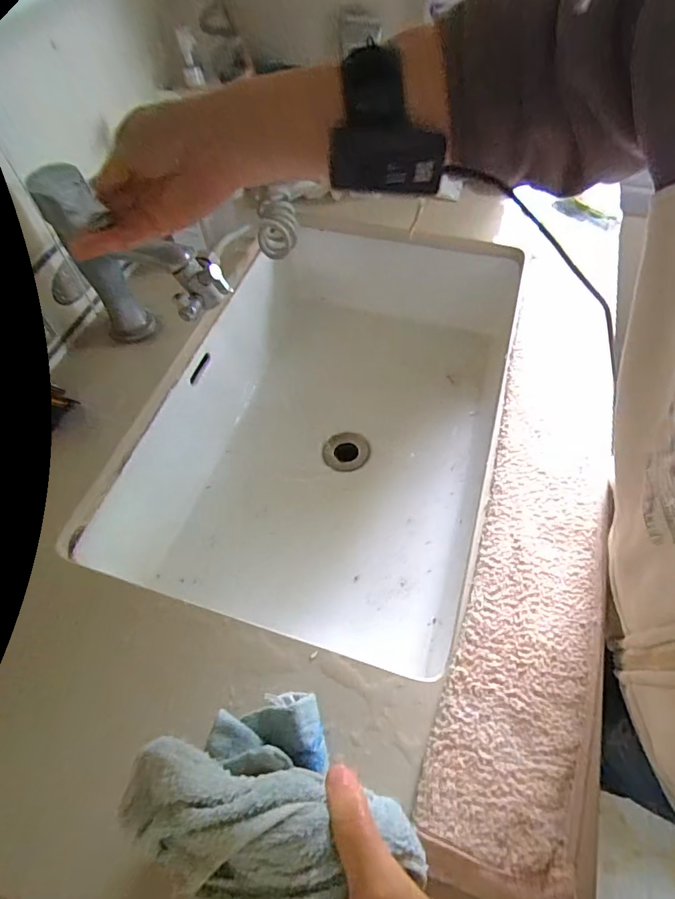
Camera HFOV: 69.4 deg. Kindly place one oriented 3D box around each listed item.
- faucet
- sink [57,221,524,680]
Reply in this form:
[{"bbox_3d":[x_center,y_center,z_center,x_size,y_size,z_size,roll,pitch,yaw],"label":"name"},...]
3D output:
[{"bbox_3d":[-0.181,-0.161,0.458,0.154,0.174,0.052,13,59,10],"label":"faucet"},{"bbox_3d":[-0.014,-0.036,0.571,0.373,0.150,0.516,14,60,11],"label":"sink"}]

